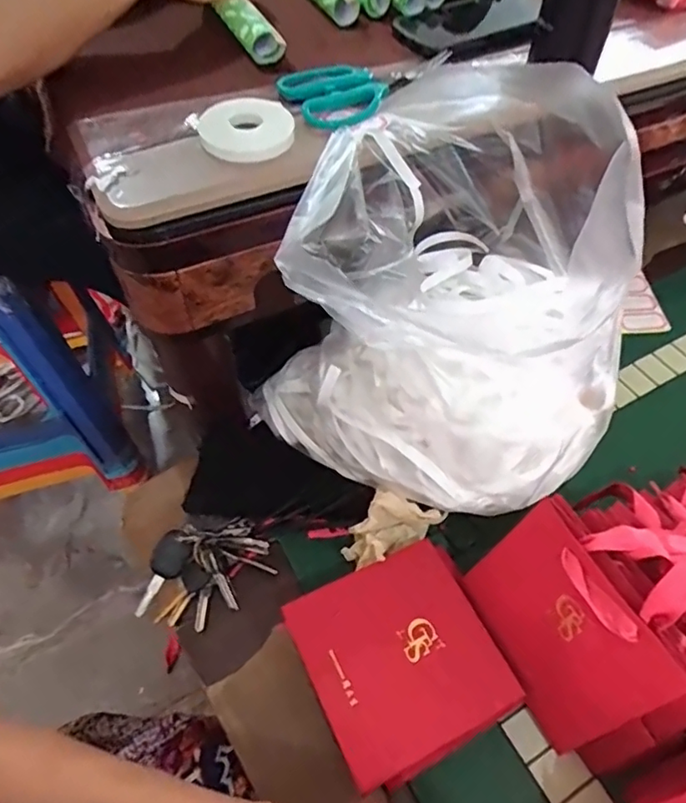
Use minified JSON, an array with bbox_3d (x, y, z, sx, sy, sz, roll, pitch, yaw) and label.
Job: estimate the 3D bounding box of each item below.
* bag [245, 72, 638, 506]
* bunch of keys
[{"bbox_3d":[0.094,-0.068,0.469,0.262,0.229,0.240,30,59,20],"label":"bag"},{"bbox_3d":[-0.125,0.154,0.512,0.117,0.033,0.078,-15,55,-11],"label":"bunch of keys"}]

